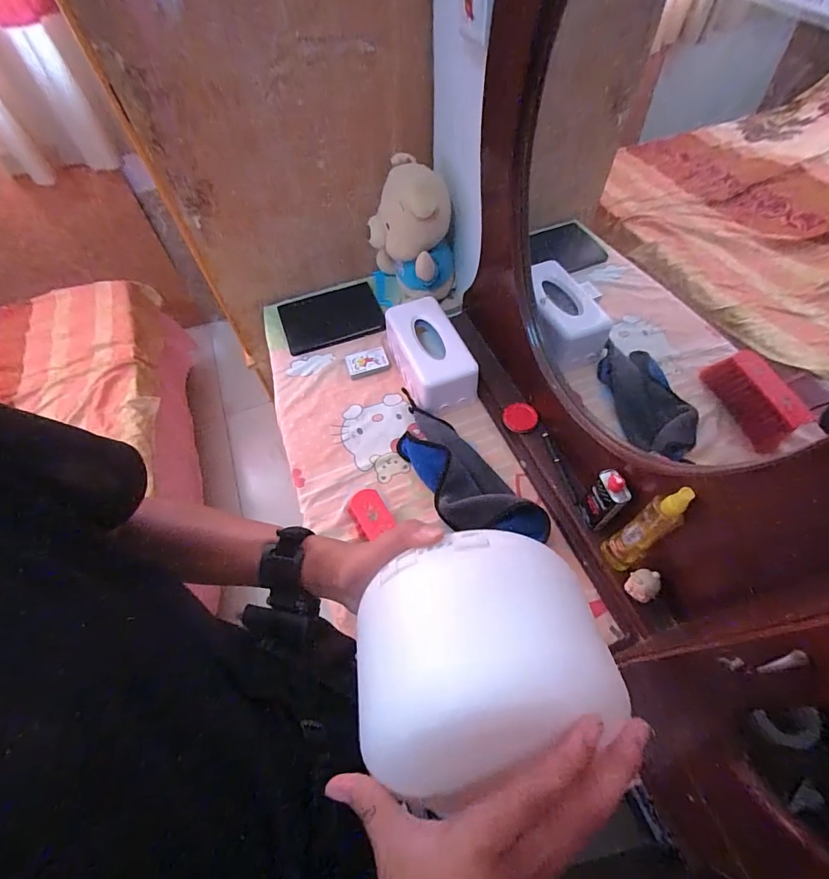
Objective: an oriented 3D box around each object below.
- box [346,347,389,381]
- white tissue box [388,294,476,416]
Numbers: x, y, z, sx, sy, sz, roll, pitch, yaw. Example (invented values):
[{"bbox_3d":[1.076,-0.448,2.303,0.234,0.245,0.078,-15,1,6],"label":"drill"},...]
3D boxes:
[{"bbox_3d":[-0.108,-0.176,0.965,0.093,0.021,0.068,-12,58,-4],"label":"box"},{"bbox_3d":[0.034,-0.184,0.912,0.128,0.110,0.248,-18,59,-8],"label":"white tissue box"}]

